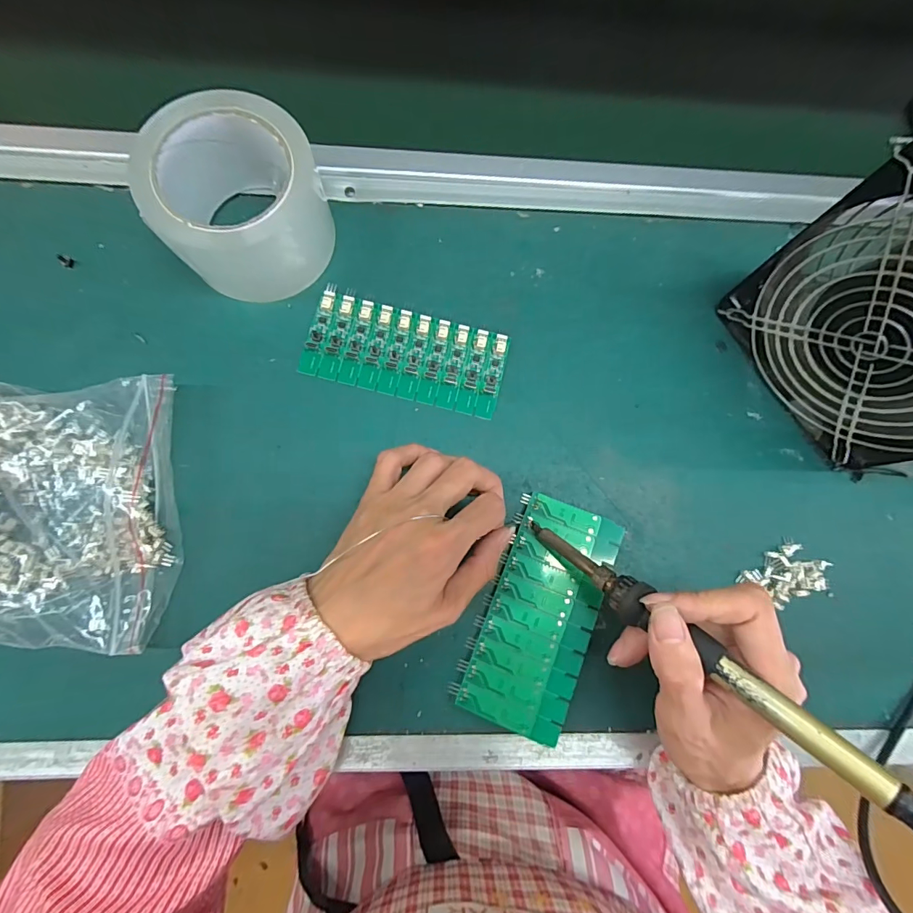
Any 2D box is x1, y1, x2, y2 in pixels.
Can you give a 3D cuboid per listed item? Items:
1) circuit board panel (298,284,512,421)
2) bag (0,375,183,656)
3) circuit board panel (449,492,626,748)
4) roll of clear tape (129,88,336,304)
[{"bbox_3d":[-0.035,-0.072,0.298,0.137,0.004,0.063,14,81,0],"label":"circuit board panel"},{"bbox_3d":[-0.293,0.030,0.244,0.238,0.033,0.161,-1,81,-3],"label":"bag"},{"bbox_3d":[0.052,0.097,0.266,0.066,0.012,0.137,23,79,1],"label":"circuit board panel"},{"bbox_3d":[-0.137,-0.163,0.275,0.100,0.067,0.092,0,81,-2],"label":"roll of clear tape"}]

